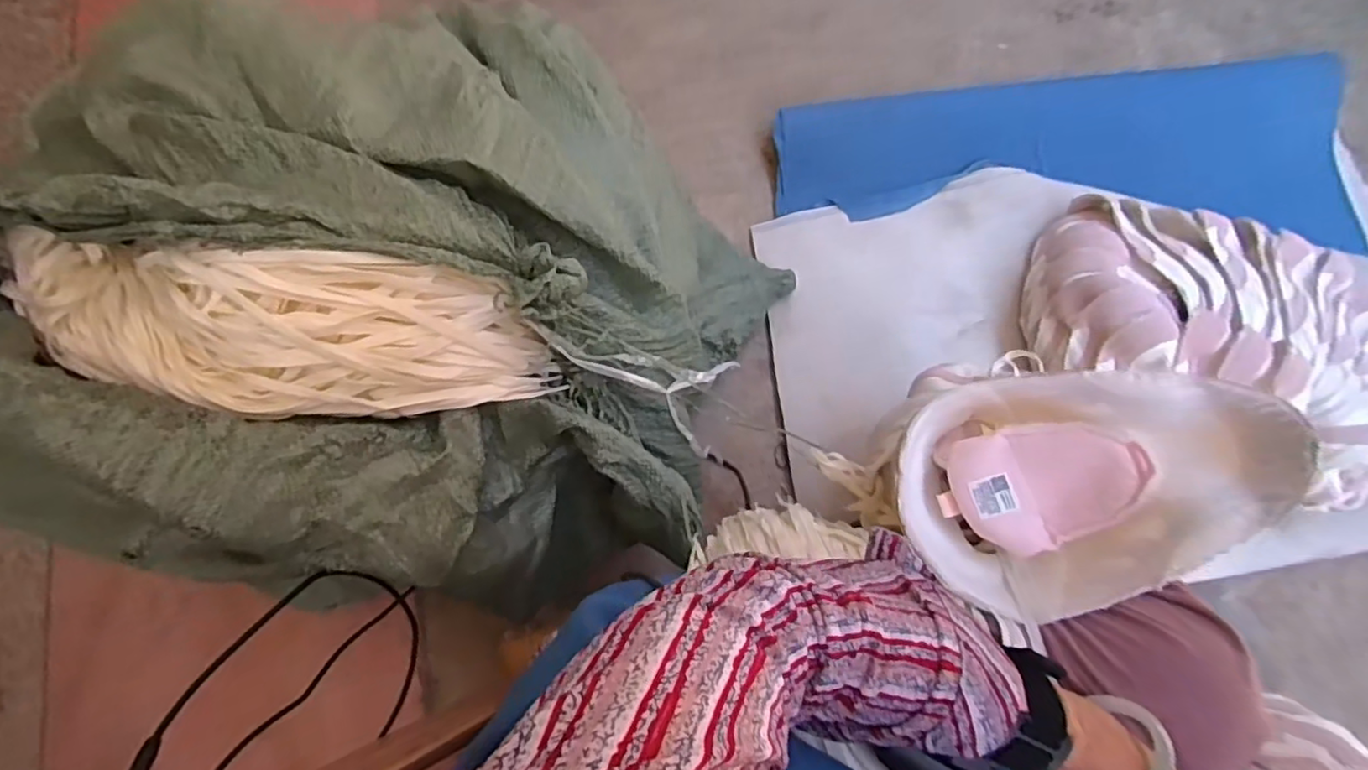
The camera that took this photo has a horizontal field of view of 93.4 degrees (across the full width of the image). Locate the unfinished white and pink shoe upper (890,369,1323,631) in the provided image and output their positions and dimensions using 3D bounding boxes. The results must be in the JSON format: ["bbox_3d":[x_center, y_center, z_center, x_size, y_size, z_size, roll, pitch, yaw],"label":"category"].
[{"bbox_3d":[0.238,0.066,0.386,0.195,0.080,0.145,2,92,42],"label":"unfinished white and pink shoe upper"}]

